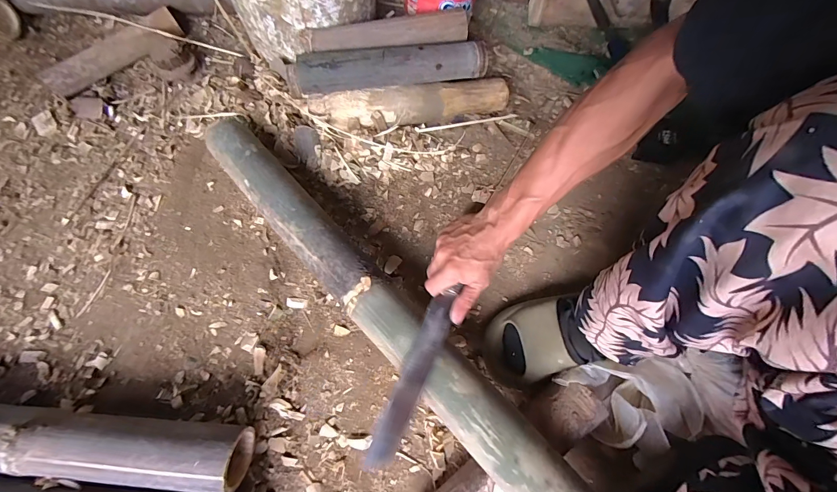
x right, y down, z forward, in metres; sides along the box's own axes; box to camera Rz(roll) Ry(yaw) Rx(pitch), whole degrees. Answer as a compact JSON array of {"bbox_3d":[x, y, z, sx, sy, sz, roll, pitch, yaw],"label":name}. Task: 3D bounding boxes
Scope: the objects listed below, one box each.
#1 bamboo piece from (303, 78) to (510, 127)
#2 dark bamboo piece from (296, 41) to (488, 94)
[{"bbox_3d":[-0.011,-0.256,0.643,0.354,0.044,0.058,-7,69,-6],"label":"bamboo piece"},{"bbox_3d":[-0.042,-0.313,0.613,0.326,0.051,0.062,-10,69,-7],"label":"dark bamboo piece"}]

